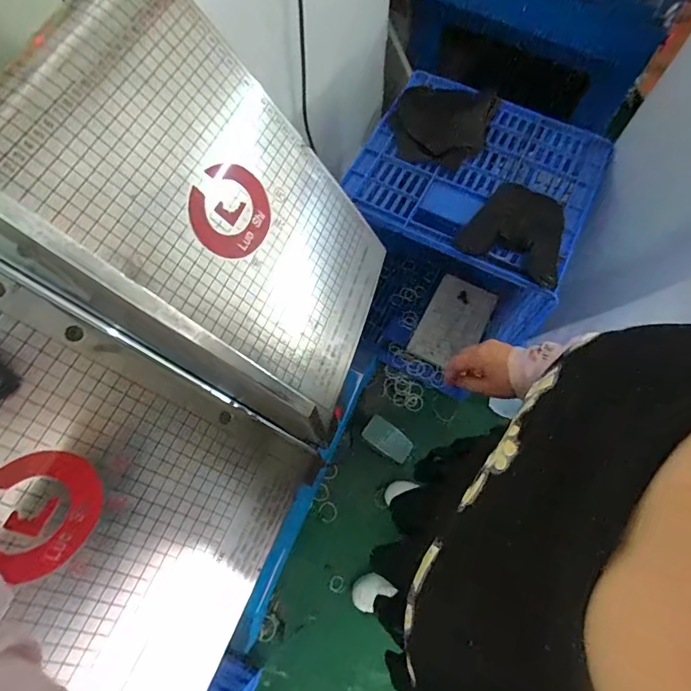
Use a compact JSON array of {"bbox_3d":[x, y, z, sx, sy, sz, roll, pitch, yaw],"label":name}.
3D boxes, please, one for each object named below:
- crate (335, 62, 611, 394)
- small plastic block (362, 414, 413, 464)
[{"bbox_3d":[0.260,-0.205,1.145,0.456,0.642,0.387,24,69,10],"label":"crate"},{"bbox_3d":[0.121,0.268,1.284,0.139,0.051,0.080,33,71,13],"label":"small plastic block"}]

